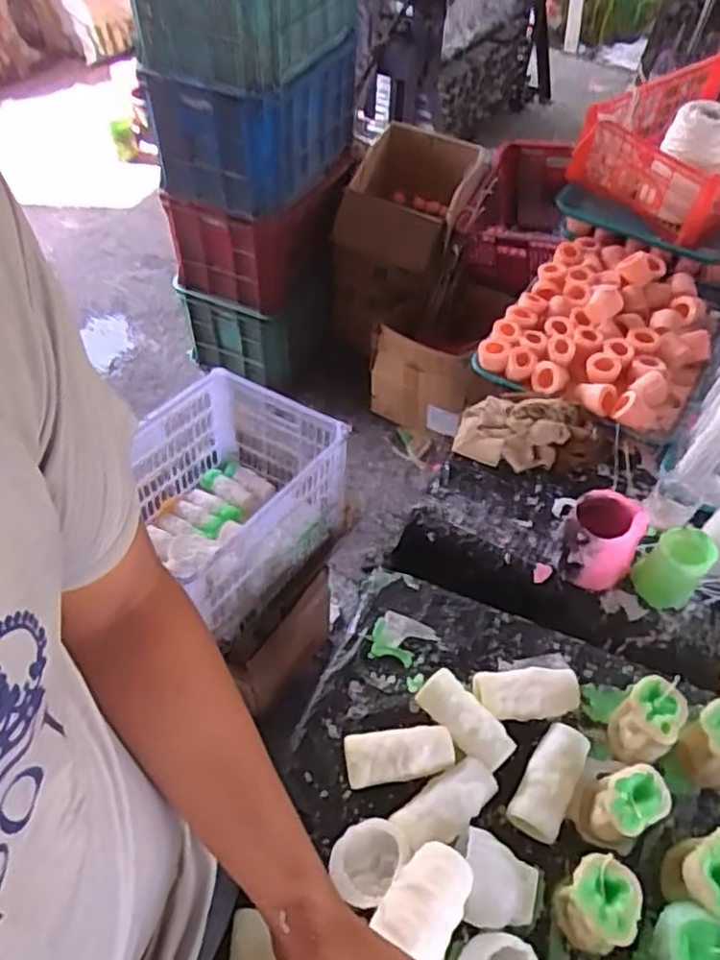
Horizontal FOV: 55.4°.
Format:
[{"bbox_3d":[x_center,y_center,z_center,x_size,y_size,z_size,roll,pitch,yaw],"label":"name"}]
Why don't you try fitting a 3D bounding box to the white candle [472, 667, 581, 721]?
[{"bbox_3d":[0.191,0.243,0.782,0.118,0.048,0.054,-5,53,-7],"label":"white candle"}]

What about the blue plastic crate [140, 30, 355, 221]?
[{"bbox_3d":[-0.239,-0.841,1.592,0.330,0.256,0.437,22,54,13],"label":"blue plastic crate"}]

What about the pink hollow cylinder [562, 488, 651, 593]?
[{"bbox_3d":[0.305,0.074,0.870,0.081,0.117,0.085,2,52,-2],"label":"pink hollow cylinder"}]

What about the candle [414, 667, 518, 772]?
[{"bbox_3d":[0.115,0.266,0.757,0.048,0.049,0.115,-32,61,-25],"label":"candle"}]

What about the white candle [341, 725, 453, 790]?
[{"bbox_3d":[0.041,0.294,0.736,0.115,0.050,0.053,-8,53,-9],"label":"white candle"}]

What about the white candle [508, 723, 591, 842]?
[{"bbox_3d":[0.200,0.316,0.727,0.050,0.049,0.111,26,56,16],"label":"white candle"}]

